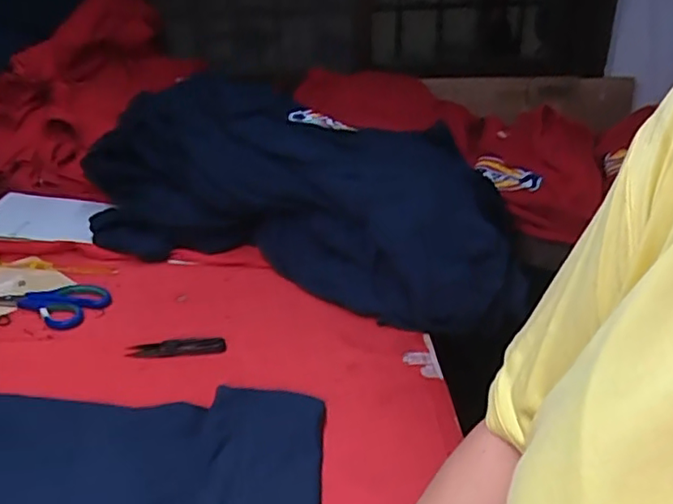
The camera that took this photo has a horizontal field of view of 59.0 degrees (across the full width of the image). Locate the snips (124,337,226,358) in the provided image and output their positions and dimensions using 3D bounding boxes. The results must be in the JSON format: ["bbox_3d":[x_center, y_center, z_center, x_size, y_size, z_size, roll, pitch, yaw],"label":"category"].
[{"bbox_3d":[-0.165,0.100,0.613,0.098,0.011,0.021,-1,29,-6],"label":"snips"}]

